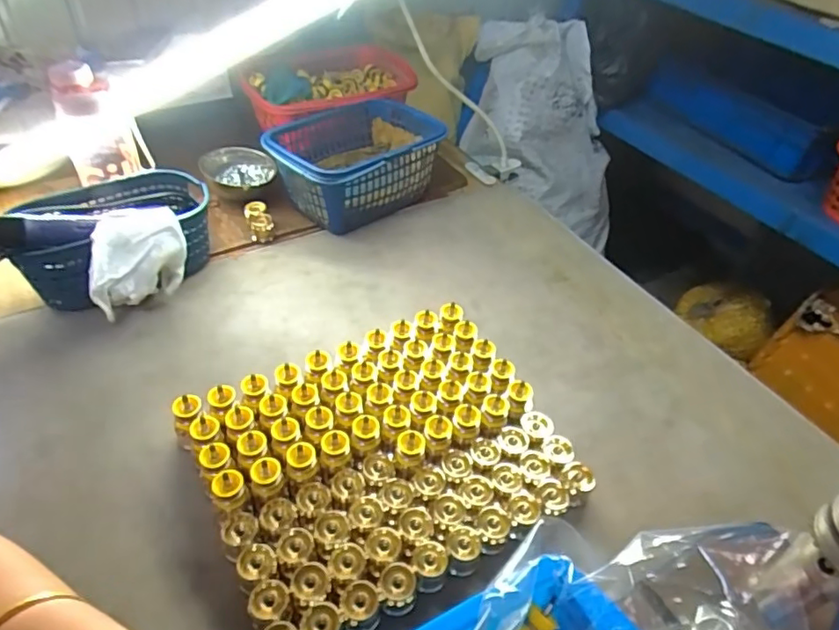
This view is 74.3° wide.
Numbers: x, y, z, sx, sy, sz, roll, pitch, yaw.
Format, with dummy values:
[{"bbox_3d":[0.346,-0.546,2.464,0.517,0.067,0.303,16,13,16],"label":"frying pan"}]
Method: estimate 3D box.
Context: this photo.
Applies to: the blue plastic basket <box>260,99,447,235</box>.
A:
[{"bbox_3d":[-0.091,-0.235,0.863,0.264,0.116,0.181,-31,55,-32],"label":"blue plastic basket"}]

